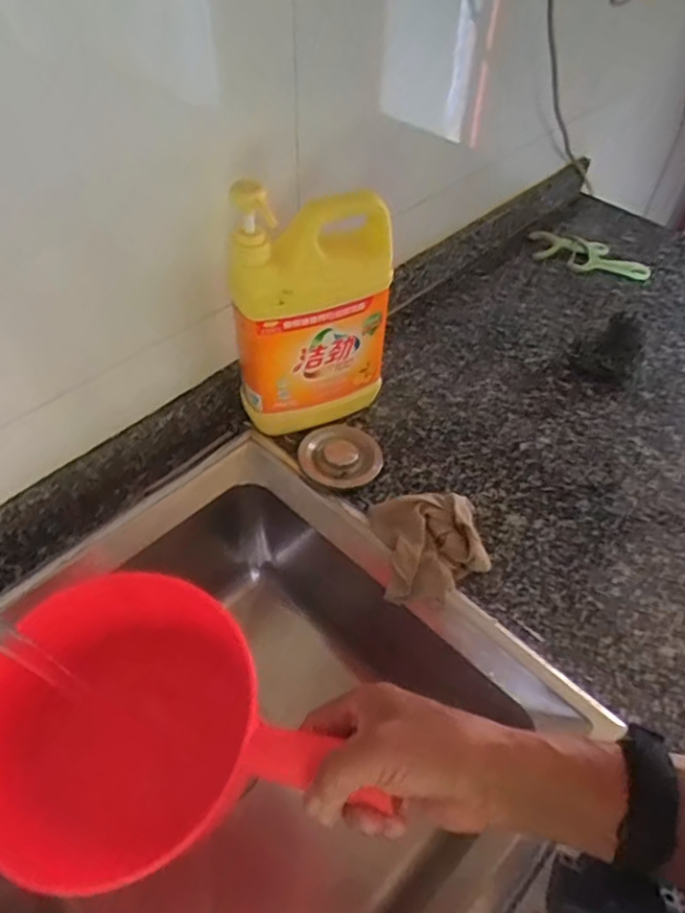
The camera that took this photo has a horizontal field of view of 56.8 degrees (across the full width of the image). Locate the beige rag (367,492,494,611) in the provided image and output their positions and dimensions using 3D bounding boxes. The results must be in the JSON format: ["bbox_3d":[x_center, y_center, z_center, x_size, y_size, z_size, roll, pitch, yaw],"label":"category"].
[{"bbox_3d":[0.082,0.081,0.575,0.094,0.035,0.096,-5,50,-8],"label":"beige rag"}]

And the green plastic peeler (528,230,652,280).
[{"bbox_3d":[0.352,-0.289,0.906,0.172,0.013,0.073,22,52,15],"label":"green plastic peeler"}]

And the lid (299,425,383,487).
[{"bbox_3d":[-0.001,-0.003,0.649,0.085,0.016,0.078,8,50,-10],"label":"lid"}]

